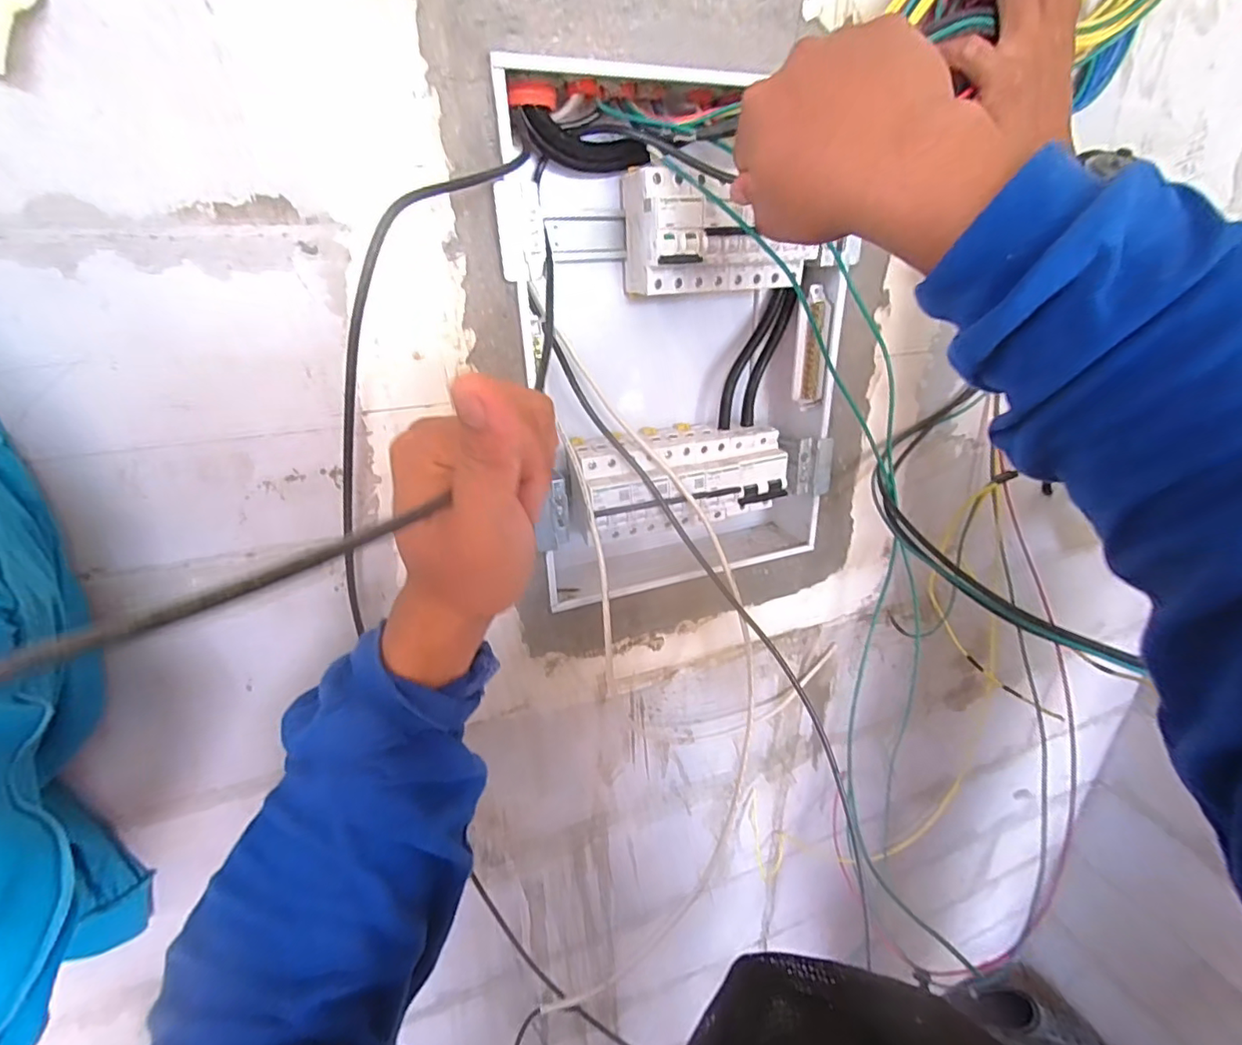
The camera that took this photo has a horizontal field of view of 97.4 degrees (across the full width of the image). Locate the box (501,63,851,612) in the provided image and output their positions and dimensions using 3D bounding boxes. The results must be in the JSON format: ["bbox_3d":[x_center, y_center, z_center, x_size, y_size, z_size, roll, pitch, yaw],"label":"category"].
[{"bbox_3d":[0.050,-0.135,0.476,0.283,0.392,0.099,-12,27,-20],"label":"box"}]

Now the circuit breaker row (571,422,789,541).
[{"bbox_3d":[0.058,-0.040,0.515,0.198,0.081,0.070,-11,26,-17],"label":"circuit breaker row"}]

